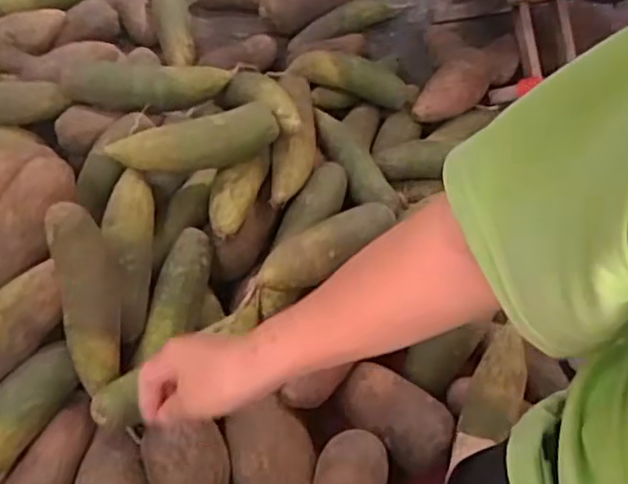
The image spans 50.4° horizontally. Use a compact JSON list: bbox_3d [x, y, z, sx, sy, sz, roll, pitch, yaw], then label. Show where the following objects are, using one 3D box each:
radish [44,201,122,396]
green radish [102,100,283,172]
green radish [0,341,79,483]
[{"bbox_3d":[-0.221,0.049,0.652,0.049,0.179,0.047,-9,14,-8],"label":"radish"},{"bbox_3d":[-0.133,-0.109,0.748,0.183,0.070,0.047,-12,55,-10],"label":"green radish"},{"bbox_3d":[-0.303,0.182,0.652,0.055,0.059,0.197,30,79,19],"label":"green radish"}]

